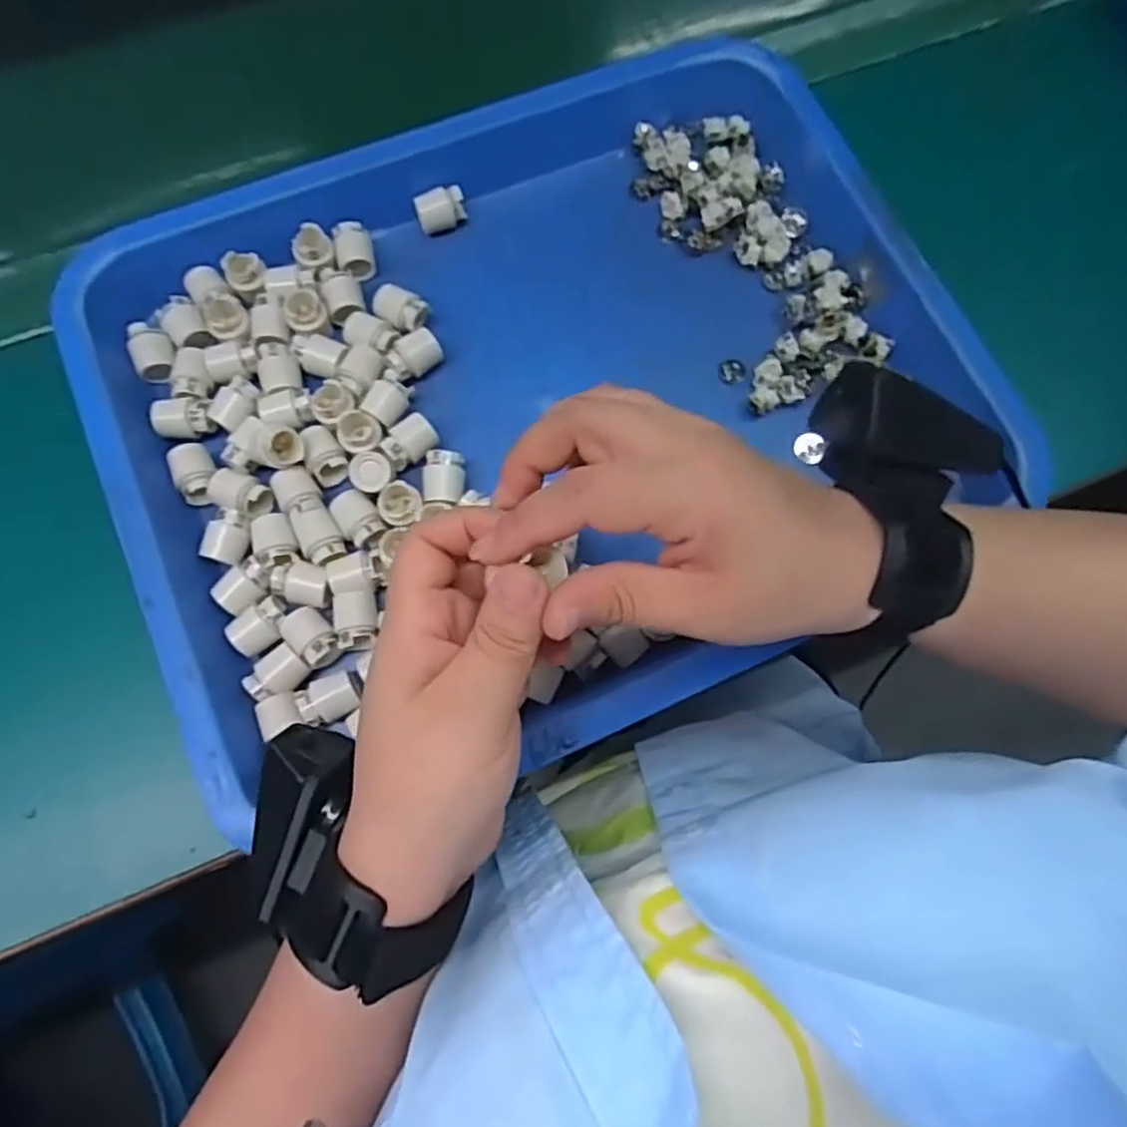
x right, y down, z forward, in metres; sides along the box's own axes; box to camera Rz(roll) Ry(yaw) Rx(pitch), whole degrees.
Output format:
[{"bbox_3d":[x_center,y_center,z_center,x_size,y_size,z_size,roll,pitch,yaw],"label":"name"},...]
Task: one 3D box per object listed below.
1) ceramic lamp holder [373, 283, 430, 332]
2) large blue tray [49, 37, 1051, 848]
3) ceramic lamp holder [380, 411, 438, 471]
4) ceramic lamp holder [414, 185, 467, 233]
[{"bbox_3d":[-0.089,-0.137,0.391,0.030,0.023,0.019,31,75,9],"label":"ceramic lamp holder"},{"bbox_3d":[-0.015,-0.098,0.377,0.419,0.046,0.358,-23,74,-7],"label":"large blue tray"},{"bbox_3d":[-0.080,-0.062,0.368,0.028,0.016,0.020,-39,77,-11],"label":"ceramic lamp holder"},{"bbox_3d":[-0.071,-0.205,0.412,0.028,0.021,0.016,-10,73,-3],"label":"ceramic lamp holder"}]

